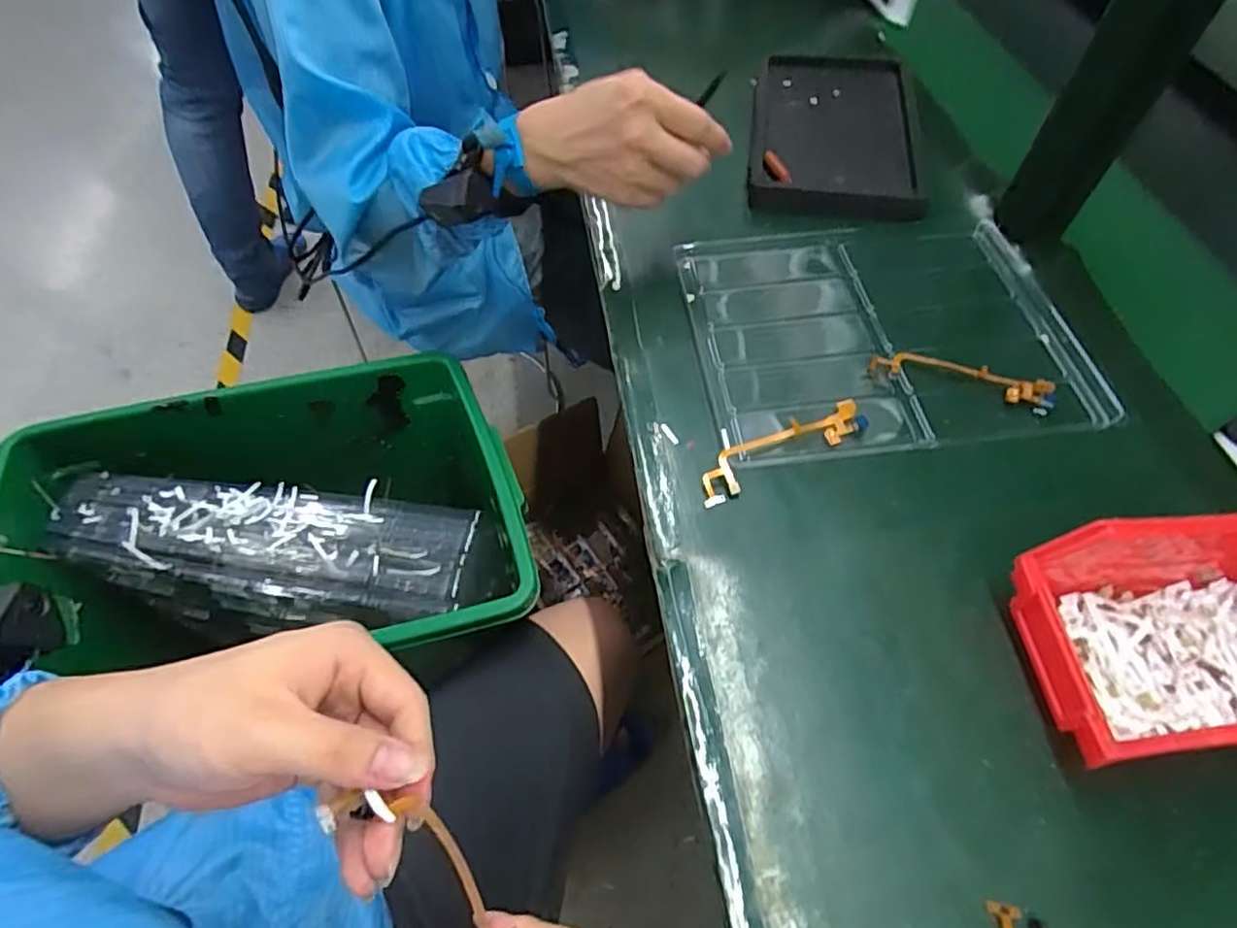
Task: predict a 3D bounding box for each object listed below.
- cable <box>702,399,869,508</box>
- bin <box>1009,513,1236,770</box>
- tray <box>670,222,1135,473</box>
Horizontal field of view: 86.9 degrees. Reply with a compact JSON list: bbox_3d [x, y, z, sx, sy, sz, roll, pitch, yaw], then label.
[{"bbox_3d":[0.109,-0.011,0.432,0.130,0.010,0.027,-23,60,-16],"label":"cable"},{"bbox_3d":[0.290,0.090,0.332,0.142,0.076,0.101,-1,57,-3],"label":"bin"},{"bbox_3d":[0.202,-0.106,0.499,0.284,0.008,0.222,-6,57,-6],"label":"tray"}]

